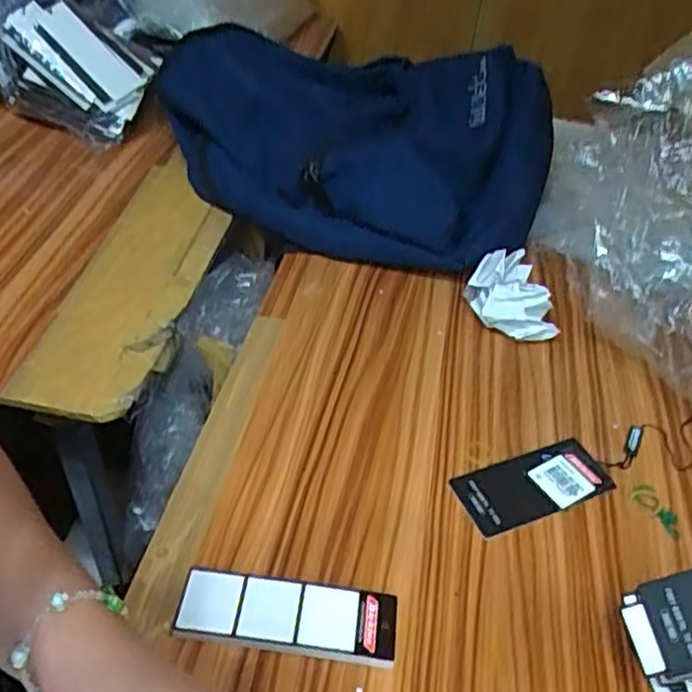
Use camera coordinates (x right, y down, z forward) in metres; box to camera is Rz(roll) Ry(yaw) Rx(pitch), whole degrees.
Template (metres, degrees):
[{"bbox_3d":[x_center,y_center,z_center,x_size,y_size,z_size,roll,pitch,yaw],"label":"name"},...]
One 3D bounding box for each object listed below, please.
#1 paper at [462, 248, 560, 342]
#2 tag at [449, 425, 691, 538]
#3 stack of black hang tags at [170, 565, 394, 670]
[{"bbox_3d":[0.137,-0.040,0.581,0.065,0.075,0.023,-8,0,-6],"label":"paper"},{"bbox_3d":[0.159,0.087,0.485,0.169,0.009,0.050,-12,45,-19],"label":"tag"},{"bbox_3d":[-0.032,0.150,0.381,0.117,0.015,0.038,7,42,1],"label":"stack of black hang tags"}]

